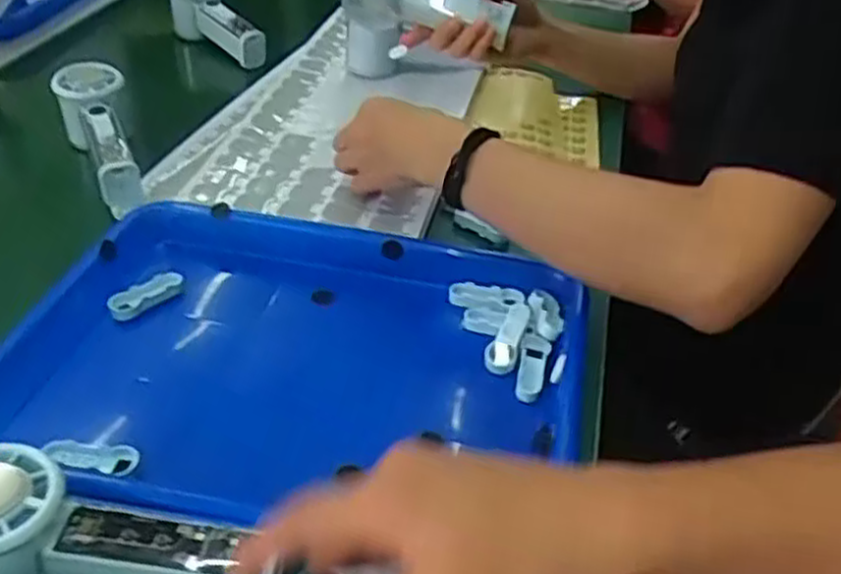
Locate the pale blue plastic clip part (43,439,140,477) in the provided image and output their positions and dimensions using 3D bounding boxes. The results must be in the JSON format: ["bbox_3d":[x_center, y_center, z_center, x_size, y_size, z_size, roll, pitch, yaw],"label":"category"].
[{"bbox_3d":[-0.174,0.090,0.414,0.049,0.008,0.017,8,39,8],"label":"pale blue plastic clip part"}]

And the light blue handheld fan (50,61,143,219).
[{"bbox_3d":[-0.256,-0.123,0.632,0.049,0.059,0.148,-18,60,-23],"label":"light blue handheld fan"}]

